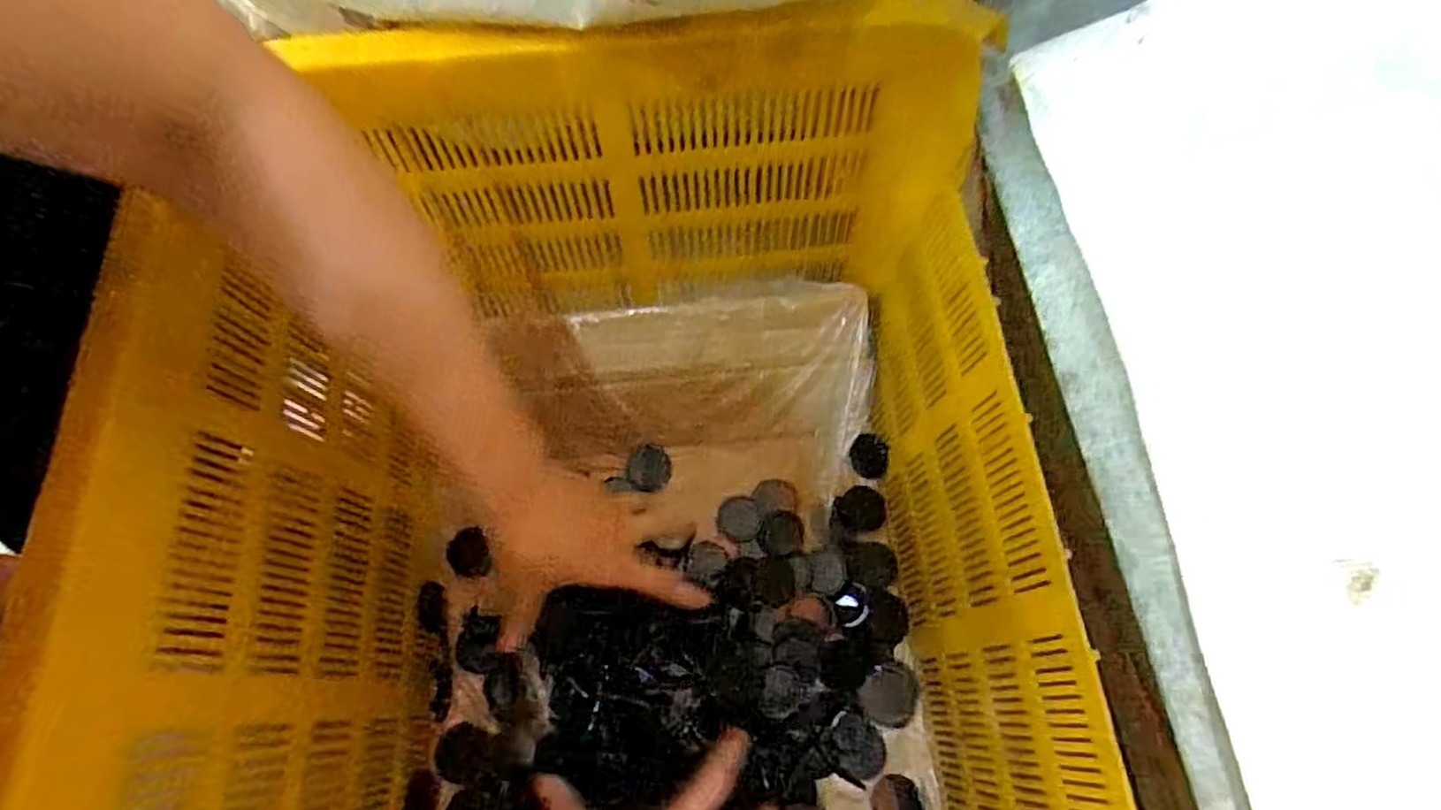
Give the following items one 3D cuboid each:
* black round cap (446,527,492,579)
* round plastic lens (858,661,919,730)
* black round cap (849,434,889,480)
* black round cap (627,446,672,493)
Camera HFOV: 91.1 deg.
[{"bbox_3d":[-0.186,0.110,0.521,0.027,0.010,0.035,-15,68,-5],"label":"black round cap"},{"bbox_3d":[0.119,0.201,0.490,0.038,0.006,0.044,37,73,15],"label":"round plastic lens"},{"bbox_3d":[0.115,0.040,0.547,0.029,0.007,0.034,8,106,23],"label":"black round cap"},{"bbox_3d":[-0.054,0.047,0.556,0.033,0.006,0.031,0,102,-1],"label":"black round cap"}]

